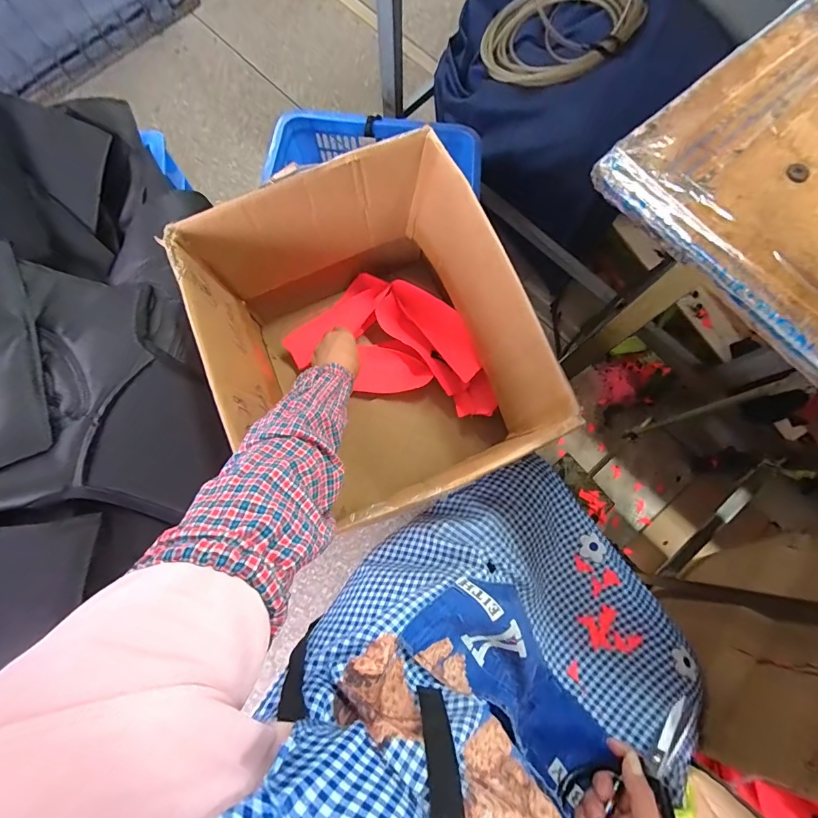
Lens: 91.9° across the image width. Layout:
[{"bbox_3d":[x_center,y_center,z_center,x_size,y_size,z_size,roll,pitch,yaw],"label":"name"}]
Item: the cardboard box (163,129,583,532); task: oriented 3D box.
[{"bbox_3d":[-0.058,-0.082,0.566,0.339,0.294,0.421,-21,80,-5],"label":"cardboard box"}]

